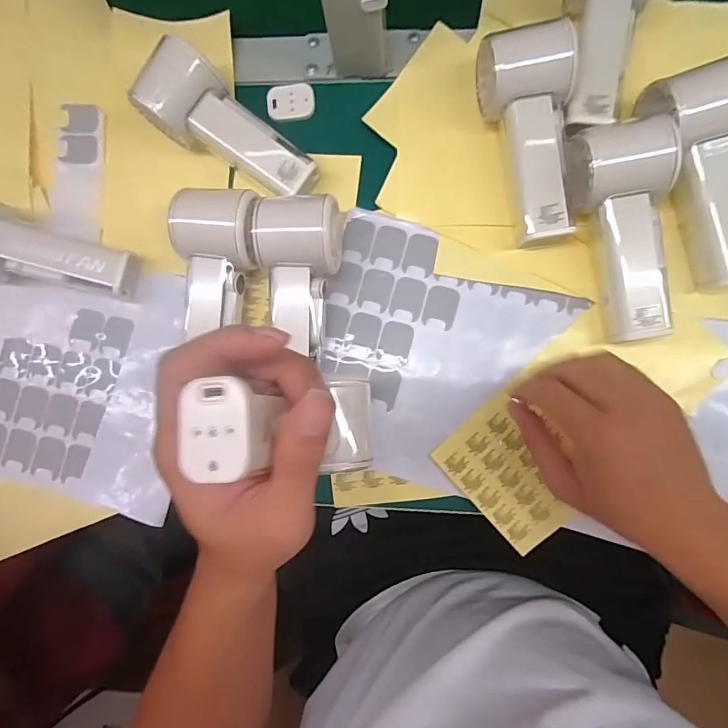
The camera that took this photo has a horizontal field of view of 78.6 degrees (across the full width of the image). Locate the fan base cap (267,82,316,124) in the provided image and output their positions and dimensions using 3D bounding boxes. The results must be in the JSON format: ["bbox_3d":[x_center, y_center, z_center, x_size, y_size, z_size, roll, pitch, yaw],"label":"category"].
[{"bbox_3d":[-0.062,-0.221,0.375,0.039,0.004,0.033,-8,86,4],"label":"fan base cap"}]

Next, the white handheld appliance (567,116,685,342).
[{"bbox_3d":[0.183,-0.089,0.314,0.059,0.058,0.141,-6,86,4],"label":"white handheld appliance"}]

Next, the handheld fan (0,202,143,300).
[{"bbox_3d":[-0.258,-0.090,0.353,0.147,0.034,0.056,13,88,-10],"label":"handheld fan"}]

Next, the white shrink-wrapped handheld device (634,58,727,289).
[{"bbox_3d":[0.244,-0.133,0.315,0.064,0.047,0.152,-8,86,4],"label":"white shrink-wrapped handheld device"}]

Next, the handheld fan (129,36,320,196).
[{"bbox_3d":[-0.110,-0.182,0.347,0.148,0.044,0.062,40,90,5],"label":"handheld fan"}]

